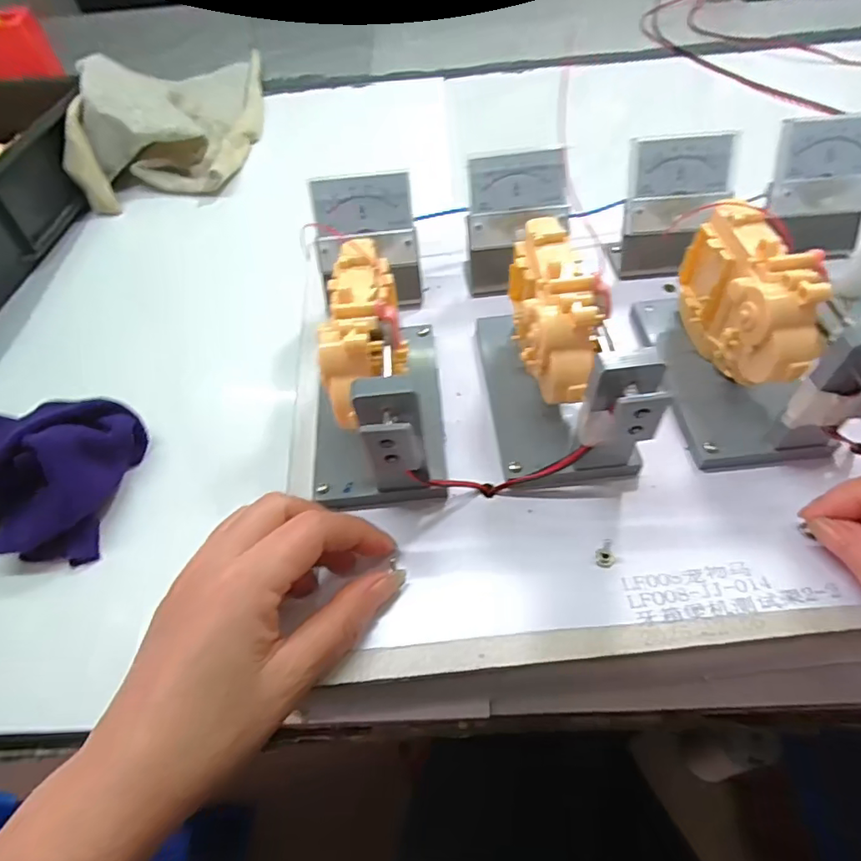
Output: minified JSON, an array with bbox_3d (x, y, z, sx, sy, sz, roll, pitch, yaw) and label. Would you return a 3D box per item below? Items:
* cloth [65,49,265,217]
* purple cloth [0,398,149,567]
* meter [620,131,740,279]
[{"bbox_3d":[-0.306,-0.412,0.659,0.168,0.100,0.355,-6,54,1],"label":"cloth"},{"bbox_3d":[-0.274,0.024,0.354,0.137,0.045,0.109,-1,54,4],"label":"purple cloth"},{"bbox_3d":[0.156,-0.143,0.343,0.066,0.069,0.039,-9,54,-1],"label":"meter"}]

